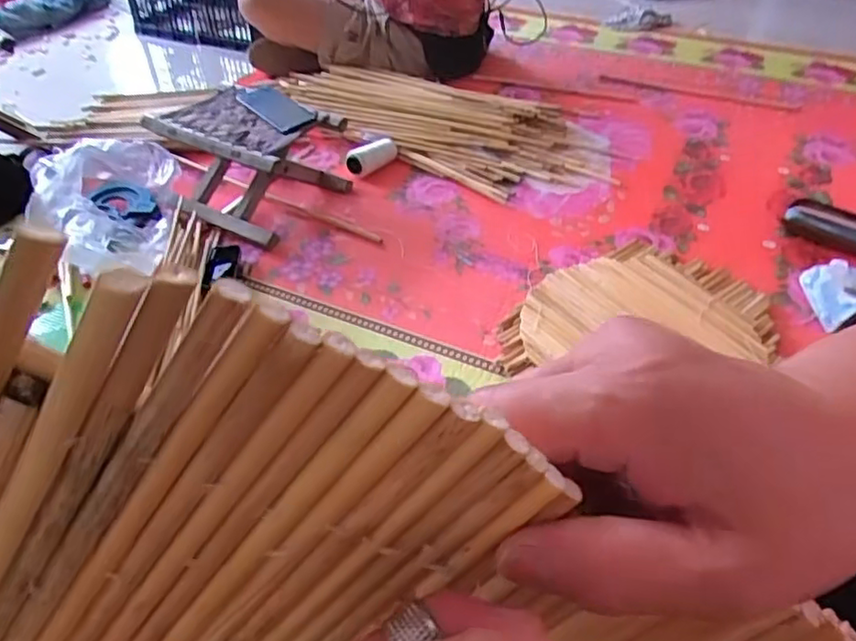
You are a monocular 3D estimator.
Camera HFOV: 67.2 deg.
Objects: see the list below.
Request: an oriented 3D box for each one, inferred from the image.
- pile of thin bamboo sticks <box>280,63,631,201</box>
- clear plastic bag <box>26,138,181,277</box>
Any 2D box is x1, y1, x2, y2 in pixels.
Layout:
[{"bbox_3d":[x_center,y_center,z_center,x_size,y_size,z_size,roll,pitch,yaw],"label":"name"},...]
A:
[{"bbox_3d":[0.005,-0.419,1.394,0.775,0.084,0.335,18,58,11],"label":"pile of thin bamboo sticks"},{"bbox_3d":[-0.500,-0.192,1.022,0.211,0.170,0.239,-20,46,-20],"label":"clear plastic bag"}]

